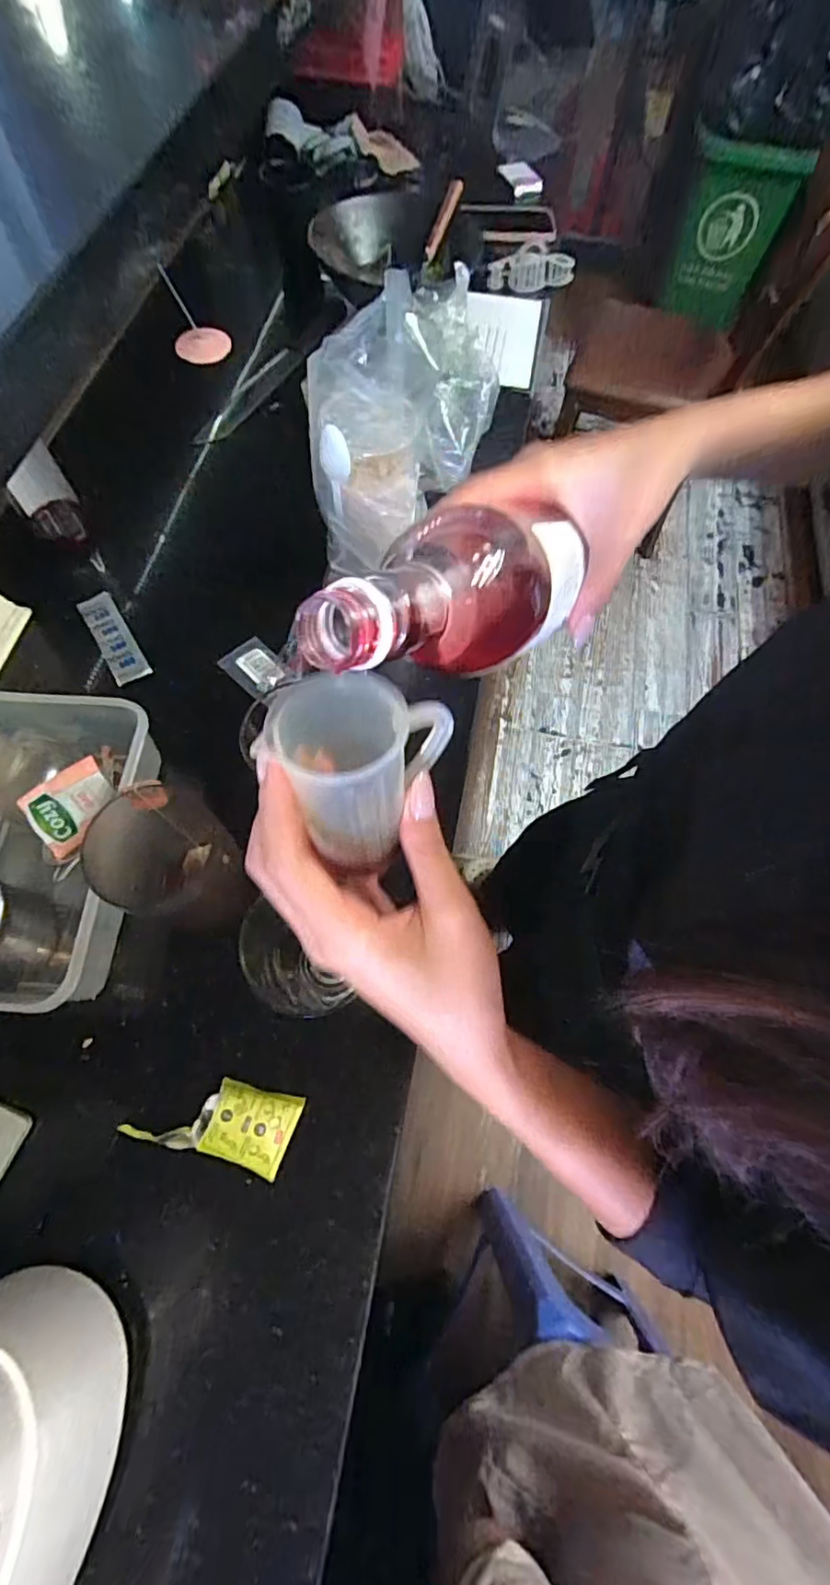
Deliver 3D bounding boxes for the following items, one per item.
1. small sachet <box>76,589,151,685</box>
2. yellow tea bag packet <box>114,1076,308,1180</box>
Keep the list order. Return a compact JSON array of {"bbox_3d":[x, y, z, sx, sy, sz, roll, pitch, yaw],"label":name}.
[{"bbox_3d":[-0.323,-0.167,0.606,0.038,0.012,0.118,-30,71,-13],"label":"small sachet"},{"bbox_3d":[-0.146,0.244,0.429,0.110,0.026,0.055,22,67,-3],"label":"yellow tea bag packet"}]

